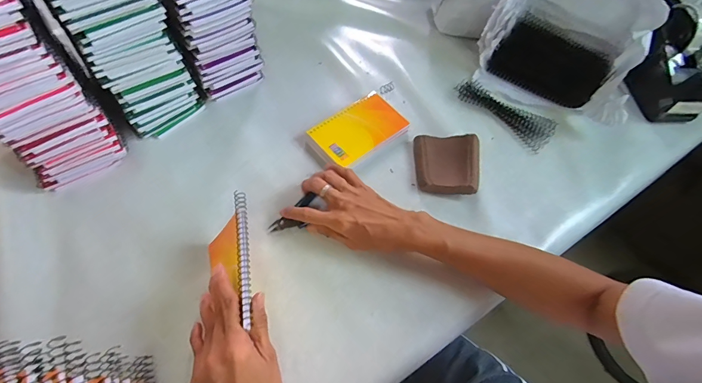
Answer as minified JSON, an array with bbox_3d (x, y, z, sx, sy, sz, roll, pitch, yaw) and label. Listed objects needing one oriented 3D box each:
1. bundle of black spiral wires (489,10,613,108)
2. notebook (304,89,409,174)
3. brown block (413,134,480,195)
[{"bbox_3d":[0.321,-0.208,0.599,0.162,0.051,0.099,35,63,15],"label":"bundle of black spiral wires"},{"bbox_3d":[0.013,-0.082,0.528,0.139,0.021,0.091,-36,69,-22],"label":"notebook"},{"bbox_3d":[0.132,-0.038,0.509,0.086,0.026,0.089,5,60,-1],"label":"brown block"}]

